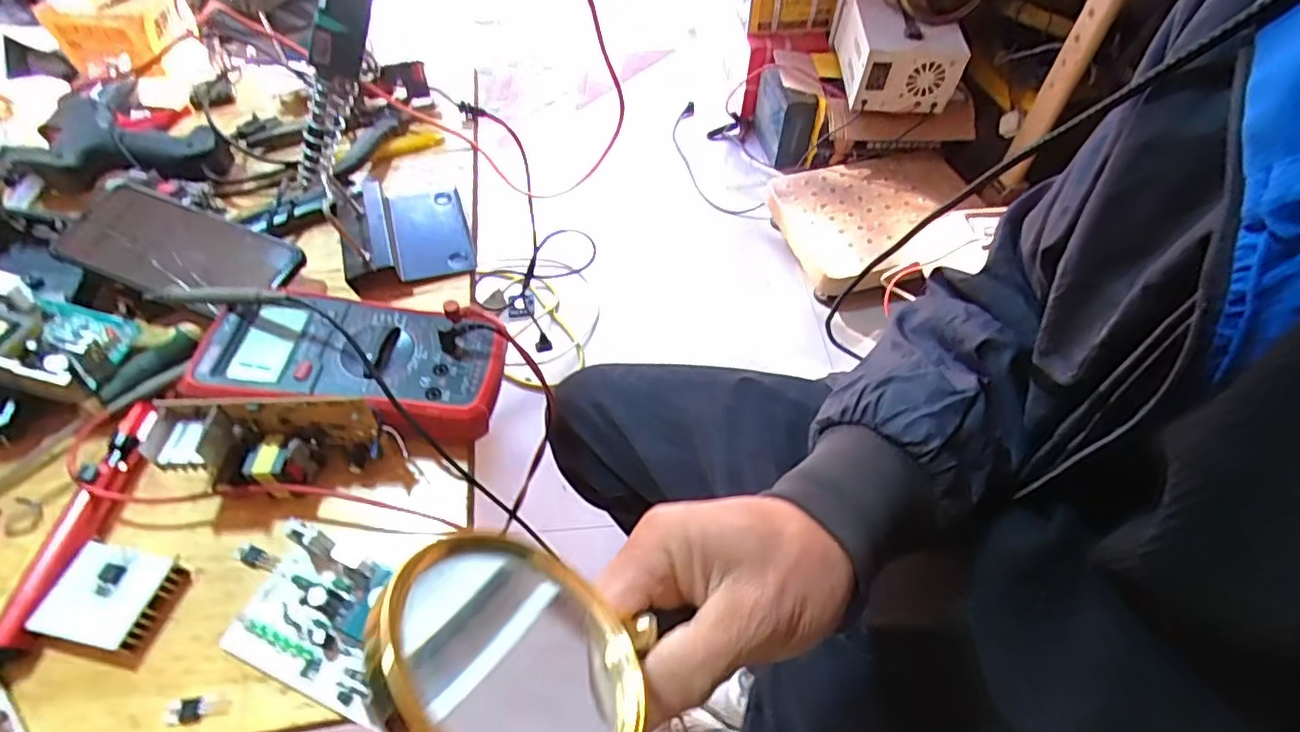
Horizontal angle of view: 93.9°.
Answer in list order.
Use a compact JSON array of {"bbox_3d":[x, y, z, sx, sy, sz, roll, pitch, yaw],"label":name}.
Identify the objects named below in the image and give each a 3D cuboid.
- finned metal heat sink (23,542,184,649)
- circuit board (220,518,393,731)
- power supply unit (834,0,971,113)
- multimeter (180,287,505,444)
[{"bbox_3d":[-0.296,0.125,0.332,0.055,0.013,0.048,8,54,5],"label":"finned metal heat sink"},{"bbox_3d":[-0.175,0.132,0.325,0.100,0.027,0.069,19,56,13],"label":"circuit board"},{"bbox_3d":[0.517,-0.677,1.270,0.197,0.146,0.275,1,54,1],"label":"power supply unit"},{"bbox_3d":[-0.191,-0.001,0.400,0.180,0.047,0.090,4,54,2],"label":"multimeter"}]

